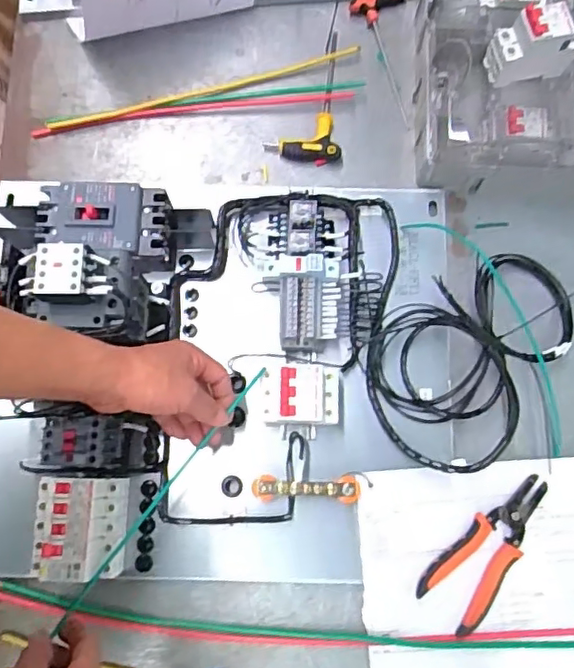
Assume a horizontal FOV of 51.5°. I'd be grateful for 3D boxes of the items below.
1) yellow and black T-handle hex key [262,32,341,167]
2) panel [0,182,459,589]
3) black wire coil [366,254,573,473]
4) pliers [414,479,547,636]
[{"bbox_3d":[0.020,-0.290,0.714,0.087,0.025,0.178,2,77,2],"label":"yellow and black T-handle hex key"},{"bbox_3d":[-0.078,0.026,0.576,0.511,0.153,0.421,0,77,2],"label":"panel"},{"bbox_3d":[0.199,0.018,0.616,0.254,0.046,0.169,-39,79,-7],"label":"black wire coil"},{"bbox_3d":[0.205,0.213,0.594,0.068,0.015,0.167,41,81,10],"label":"pliers"}]

